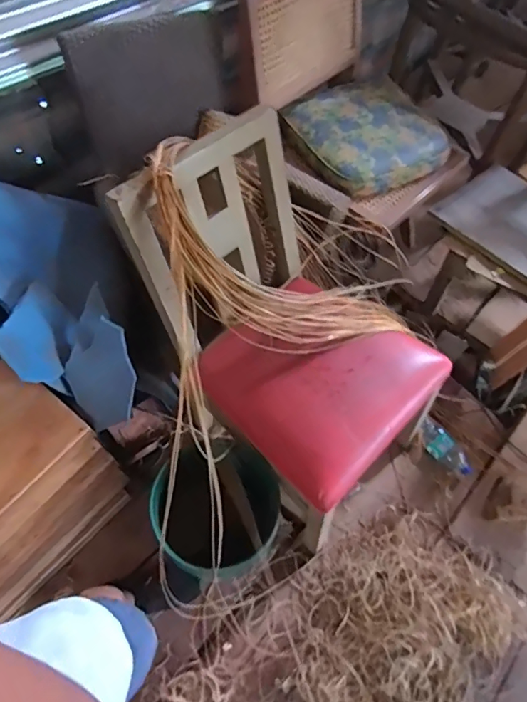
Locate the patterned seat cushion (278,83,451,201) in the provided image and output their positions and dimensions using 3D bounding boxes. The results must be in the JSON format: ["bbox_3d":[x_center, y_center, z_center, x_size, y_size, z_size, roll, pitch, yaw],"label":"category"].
[{"bbox_3d":[0.319,-0.647,1.448,0.421,0.092,0.383,-30,70,-20],"label":"patterned seat cushion"}]

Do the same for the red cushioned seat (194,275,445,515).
[{"bbox_3d":[0.133,0.044,1.098,0.438,0.084,0.463,42,65,15],"label":"red cushioned seat"}]

